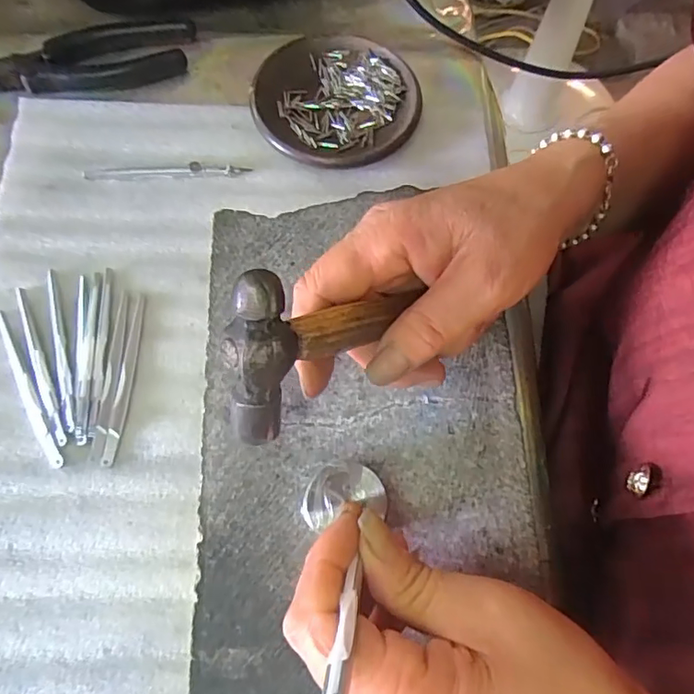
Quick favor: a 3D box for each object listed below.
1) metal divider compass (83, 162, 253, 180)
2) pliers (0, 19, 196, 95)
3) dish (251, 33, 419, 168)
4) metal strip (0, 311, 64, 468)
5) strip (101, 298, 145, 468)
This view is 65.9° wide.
[{"bbox_3d":[-0.121,-0.118,0.357,0.107,0.007,0.010,0,70,-2],"label":"metal divider compass"},{"bbox_3d":[-0.190,-0.200,0.378,0.164,0.018,0.052,-18,72,-8],"label":"pliers"},{"bbox_3d":[-0.009,-0.171,0.372,0.109,0.016,0.111,1,70,-2],"label":"dish"},{"bbox_3d":[-0.185,0.023,0.305,0.009,0.004,0.102,-29,74,-11],"label":"metal strip"},{"bbox_3d":[-0.128,0.016,0.310,0.009,0.004,0.101,4,70,-1],"label":"strip"}]

